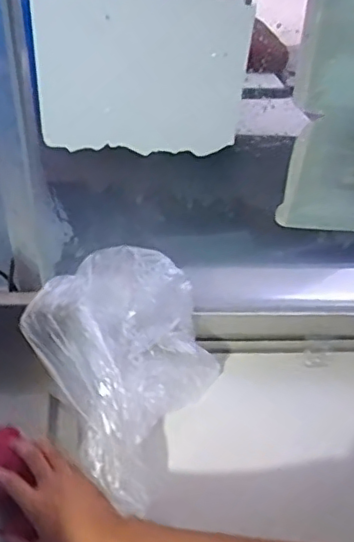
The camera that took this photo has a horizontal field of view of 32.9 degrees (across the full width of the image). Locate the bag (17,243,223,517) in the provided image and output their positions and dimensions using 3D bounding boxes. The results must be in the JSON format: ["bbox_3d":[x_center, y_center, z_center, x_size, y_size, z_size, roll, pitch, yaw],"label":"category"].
[{"bbox_3d":[-0.053,0.098,0.728,0.204,0.128,0.264,-23,50,-26],"label":"bag"}]

